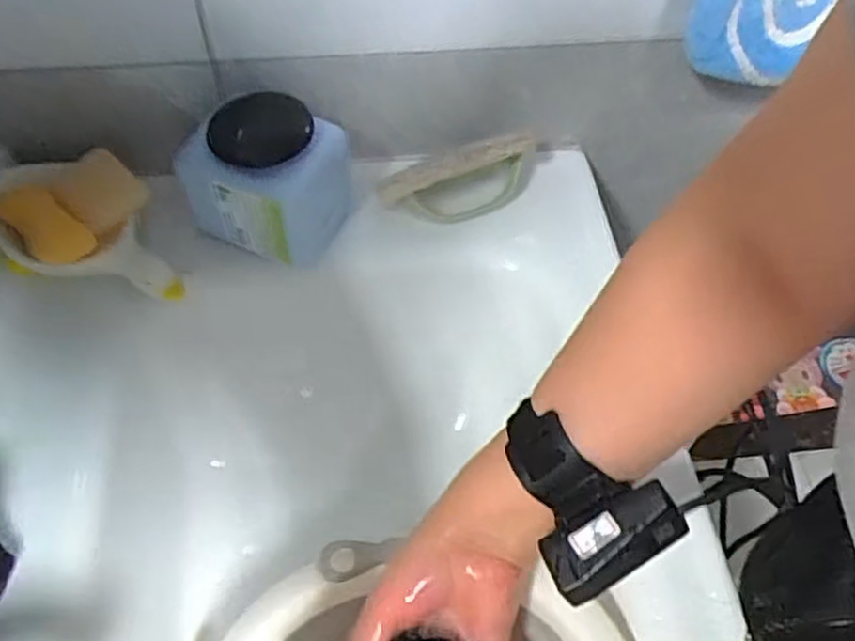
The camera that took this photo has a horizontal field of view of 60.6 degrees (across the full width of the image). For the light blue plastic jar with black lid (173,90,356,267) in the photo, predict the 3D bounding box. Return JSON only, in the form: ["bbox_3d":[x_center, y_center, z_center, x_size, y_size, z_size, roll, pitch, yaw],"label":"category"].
[{"bbox_3d":[-0.117,-0.104,0.551,0.112,0.100,0.085,16,55,9],"label":"light blue plastic jar with black lid"}]

